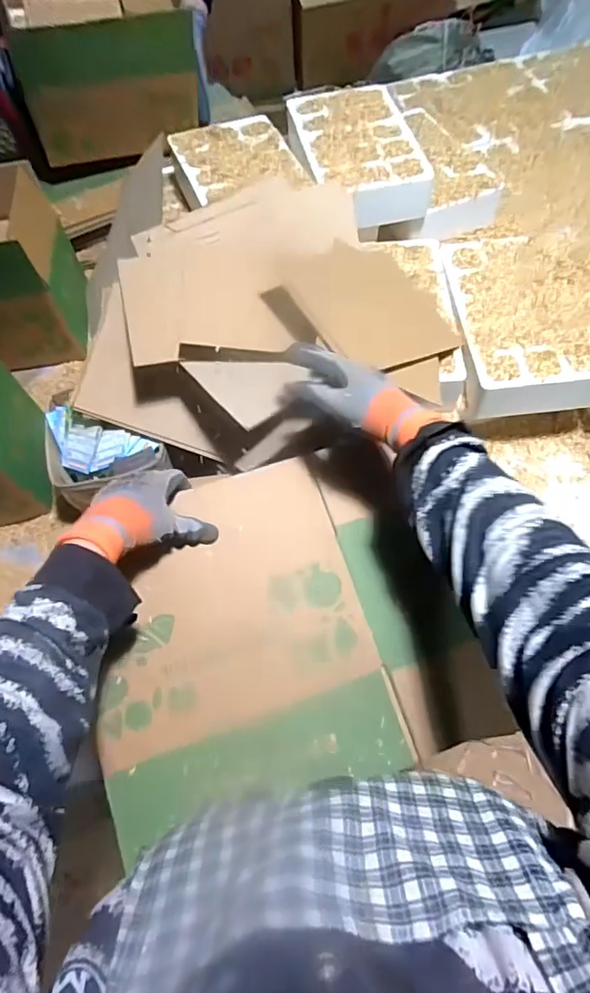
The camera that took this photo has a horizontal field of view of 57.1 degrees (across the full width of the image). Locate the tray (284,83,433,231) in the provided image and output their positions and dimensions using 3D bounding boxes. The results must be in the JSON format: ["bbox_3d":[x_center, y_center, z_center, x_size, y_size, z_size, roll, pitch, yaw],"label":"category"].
[{"bbox_3d":[0.102,-0.586,0.929,0.200,0.066,0.309,-14,63,-3],"label":"tray"}]

